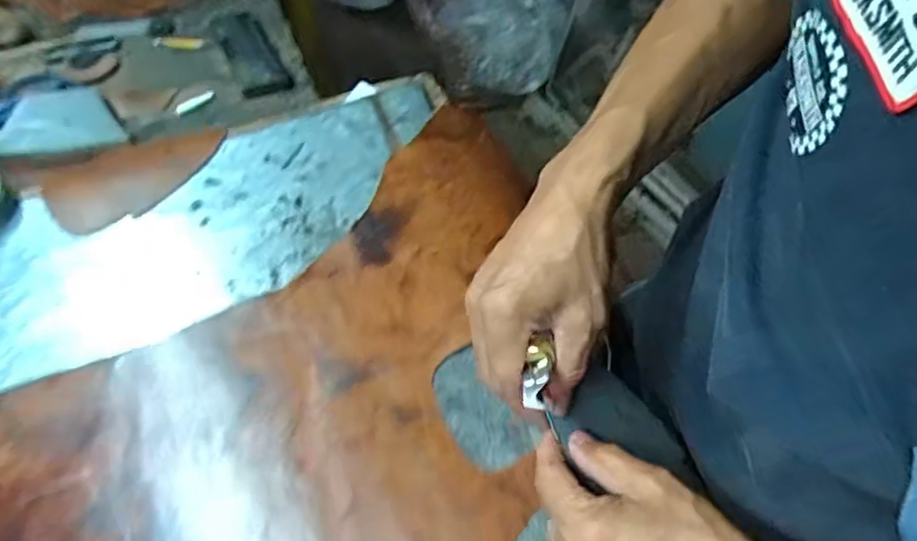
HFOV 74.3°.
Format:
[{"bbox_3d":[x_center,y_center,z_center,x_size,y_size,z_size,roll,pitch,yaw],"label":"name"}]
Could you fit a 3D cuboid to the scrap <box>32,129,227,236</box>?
[{"bbox_3d":[-0.308,-0.089,0.574,0.173,0.013,0.106,-20,54,-7],"label":"scrap"}]

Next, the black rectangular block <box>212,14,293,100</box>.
[{"bbox_3d":[-0.238,-0.250,0.686,0.053,0.012,0.162,-22,60,-18],"label":"black rectangular block"}]

